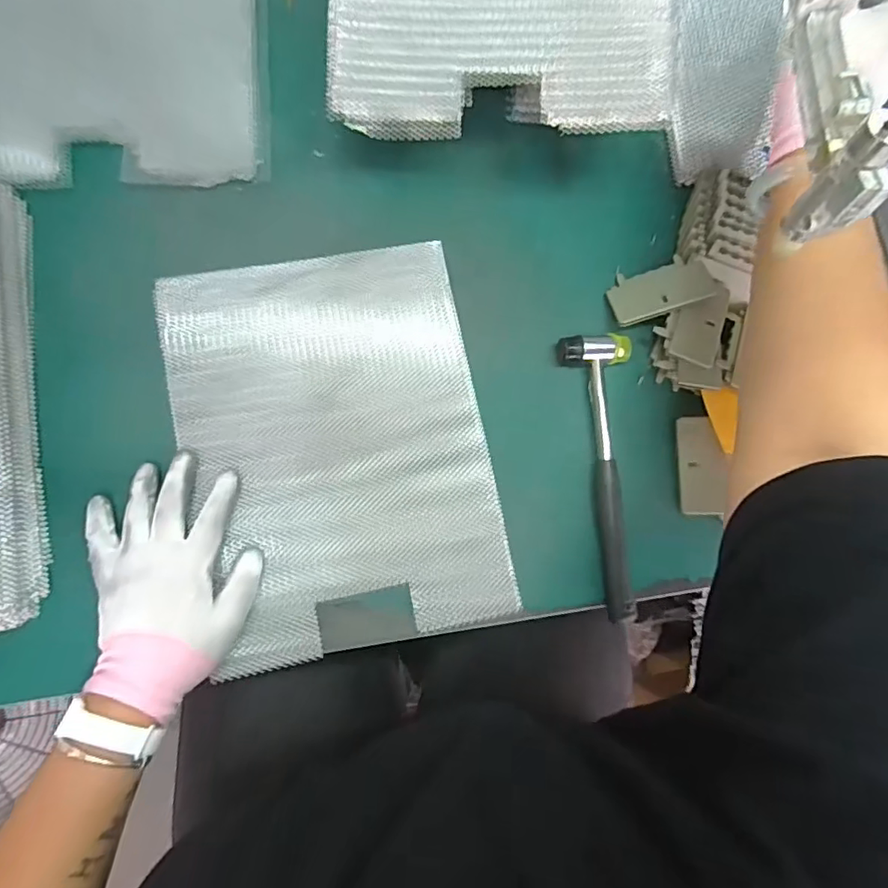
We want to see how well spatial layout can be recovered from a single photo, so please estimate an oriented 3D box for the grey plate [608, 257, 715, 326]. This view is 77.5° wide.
[{"bbox_3d":[0.191,-0.138,0.491,0.085,0.006,0.051,-17,62,13],"label":"grey plate"}]

